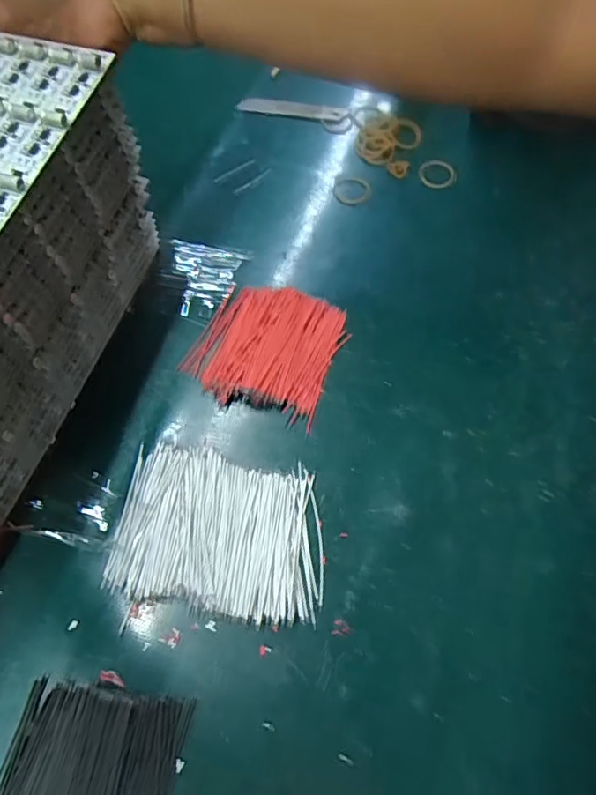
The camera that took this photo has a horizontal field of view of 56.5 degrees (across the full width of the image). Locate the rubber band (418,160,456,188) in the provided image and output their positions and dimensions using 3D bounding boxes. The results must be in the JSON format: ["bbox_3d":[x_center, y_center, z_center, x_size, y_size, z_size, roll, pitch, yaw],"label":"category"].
[{"bbox_3d":[0.117,-0.189,0.468,0.029,0.006,0.029,10,63,5],"label":"rubber band"}]

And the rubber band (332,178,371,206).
[{"bbox_3d":[0.045,-0.171,0.461,0.031,0.005,0.032,6,63,3],"label":"rubber band"}]

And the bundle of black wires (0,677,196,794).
[{"bbox_3d":[-0.105,0.188,0.268,0.086,0.011,0.084,8,63,4],"label":"bundle of black wires"}]

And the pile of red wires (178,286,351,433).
[{"bbox_3d":[-0.020,-0.038,0.383,0.093,0.014,0.096,20,65,10],"label":"pile of red wires"}]

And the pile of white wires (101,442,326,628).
[{"bbox_3d":[-0.045,0.077,0.327,0.121,0.008,0.090,8,63,4],"label":"pile of white wires"}]

